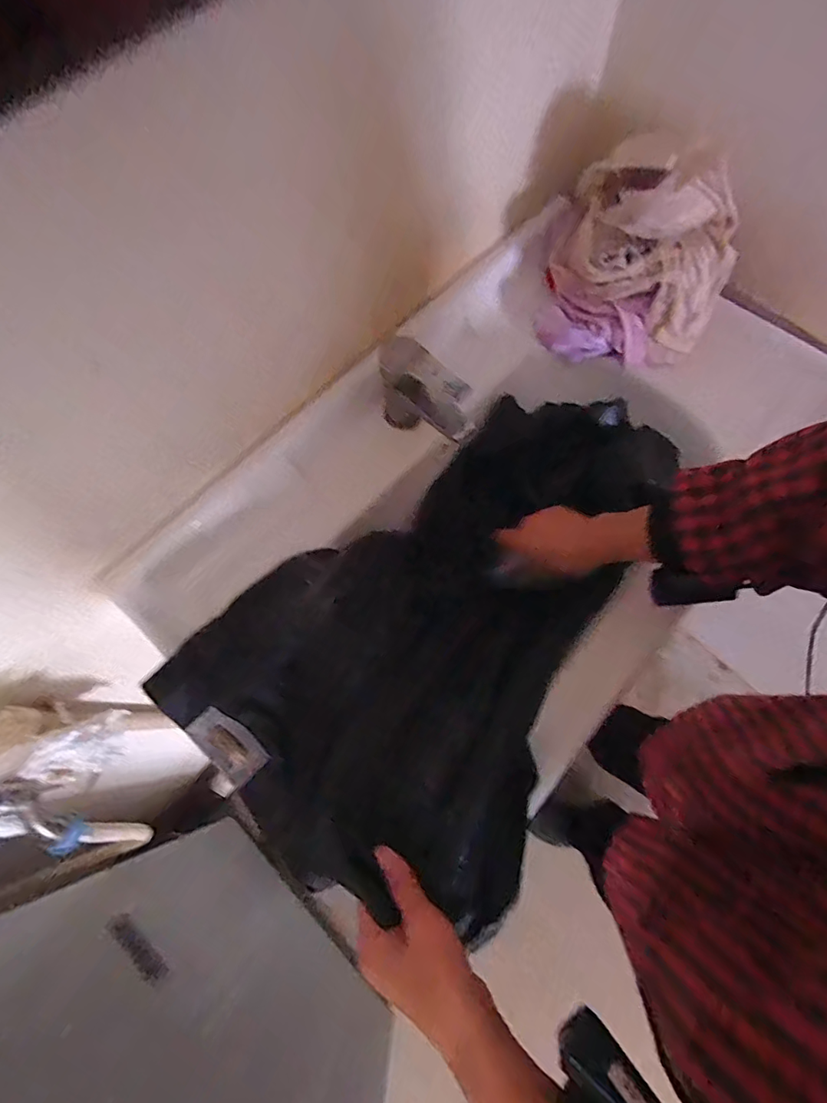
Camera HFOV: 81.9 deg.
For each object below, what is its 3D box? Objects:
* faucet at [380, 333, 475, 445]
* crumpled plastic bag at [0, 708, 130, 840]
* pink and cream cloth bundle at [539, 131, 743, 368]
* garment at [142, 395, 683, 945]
[{"bbox_3d":[0.016,-0.168,0.513,0.114,0.077,0.052,33,74,15],"label":"faucet"},{"bbox_3d":[-0.355,0.217,0.480,0.054,0.181,0.090,3,91,4],"label":"crumpled plastic bag"},{"bbox_3d":[0.265,-0.352,0.560,0.211,0.172,0.183,31,73,14],"label":"pink and cream cloth bundle"},{"bbox_3d":[0.053,0.026,0.502,0.318,0.137,0.558,32,73,14],"label":"garment"}]

